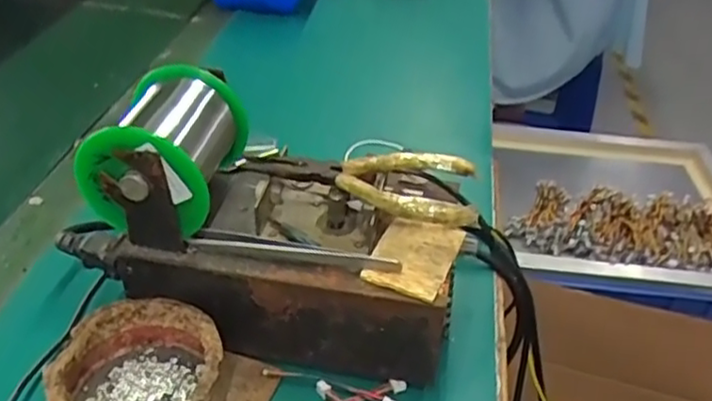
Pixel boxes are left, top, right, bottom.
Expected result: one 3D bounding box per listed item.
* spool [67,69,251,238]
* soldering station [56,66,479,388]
[{"bbox_3d":[-0.105,-0.031,0.367,0.073,0.058,0.081,9,37,4],"label":"spool"},{"bbox_3d":[-0.049,0.009,0.390,0.224,0.134,0.110,7,37,6],"label":"soldering station"}]

